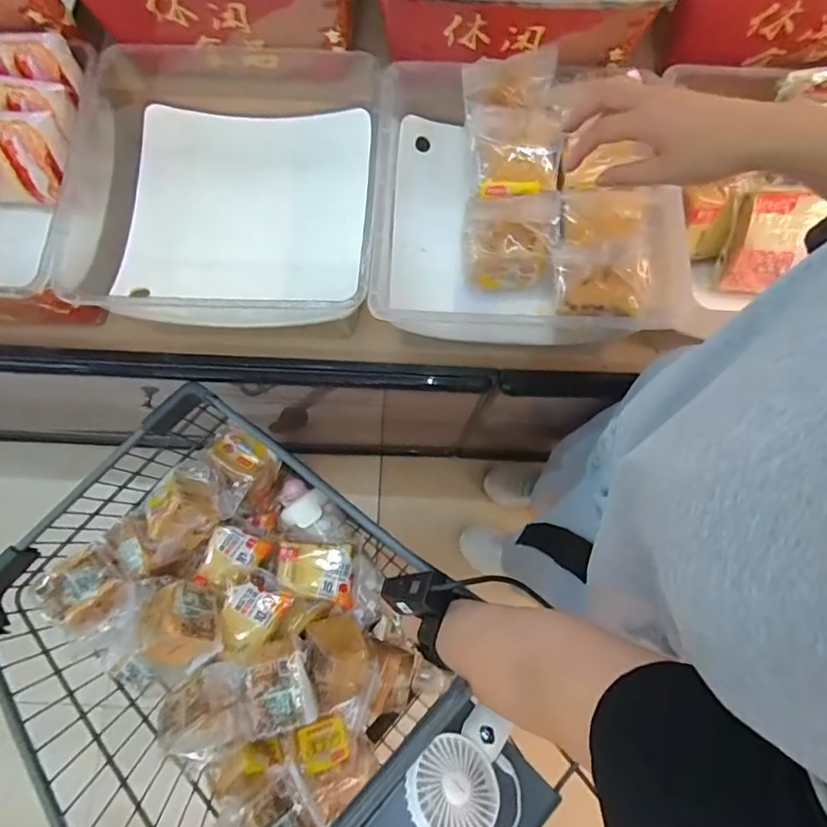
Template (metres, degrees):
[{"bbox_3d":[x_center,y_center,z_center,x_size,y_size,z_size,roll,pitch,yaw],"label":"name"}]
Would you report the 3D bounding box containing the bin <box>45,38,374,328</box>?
[{"bbox_3d":[-0.209,-0.241,0.568,0.338,0.090,0.295,1,79,1],"label":"bin"}]

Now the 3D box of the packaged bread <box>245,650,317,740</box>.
[{"bbox_3d":[-0.170,0.345,0.655,0.072,0.045,0.092,-8,93,-26],"label":"packaged bread"}]

